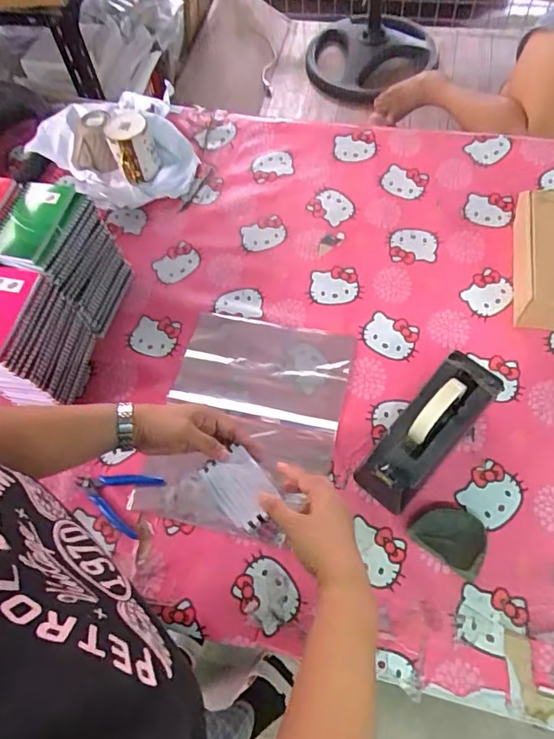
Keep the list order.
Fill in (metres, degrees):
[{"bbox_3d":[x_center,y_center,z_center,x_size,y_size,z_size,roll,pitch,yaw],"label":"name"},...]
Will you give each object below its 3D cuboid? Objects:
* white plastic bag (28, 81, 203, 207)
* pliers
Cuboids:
[{"bbox_3d":[-0.314,-0.425,0.956,0.287,0.096,0.269,-22,64,-5],"label":"white plastic bag"},{"bbox_3d":[-0.223,0.171,0.698,0.112,0.007,0.081,19,67,14],"label":"pliers"}]

